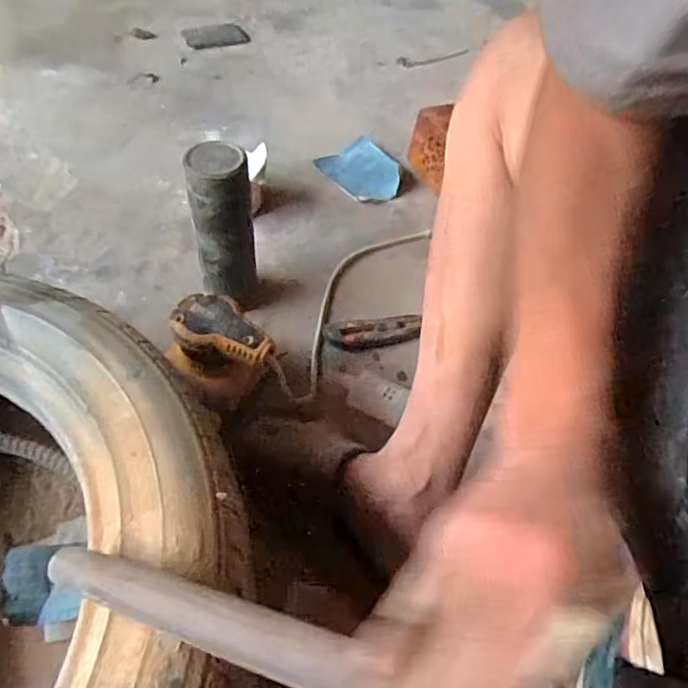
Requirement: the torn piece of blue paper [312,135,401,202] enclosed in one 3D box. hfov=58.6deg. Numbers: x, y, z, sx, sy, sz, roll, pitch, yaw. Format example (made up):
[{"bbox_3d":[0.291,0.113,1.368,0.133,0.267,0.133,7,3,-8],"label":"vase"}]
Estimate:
[{"bbox_3d":[0.034,-0.278,0.984,0.104,0.025,0.130,-32,61,-26],"label":"torn piece of blue paper"}]

